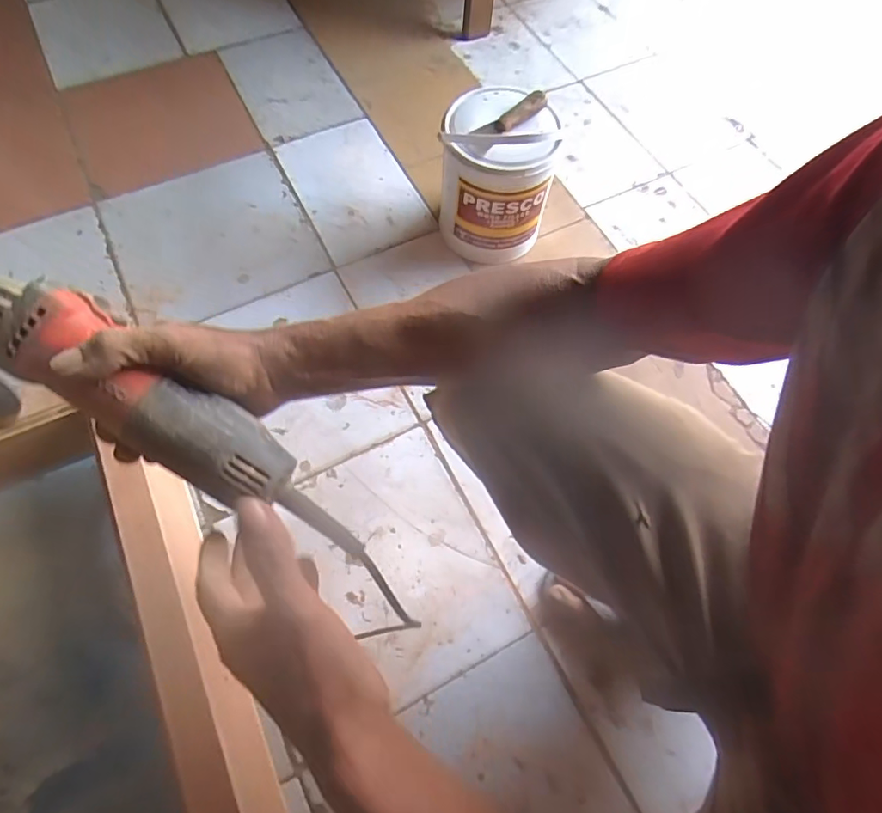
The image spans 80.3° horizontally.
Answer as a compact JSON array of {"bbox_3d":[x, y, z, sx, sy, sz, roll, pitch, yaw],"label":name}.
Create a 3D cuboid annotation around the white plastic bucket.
[{"bbox_3d":[0.082,-0.363,0.821,0.155,0.240,0.156,1,65,-3],"label":"white plastic bucket"}]

